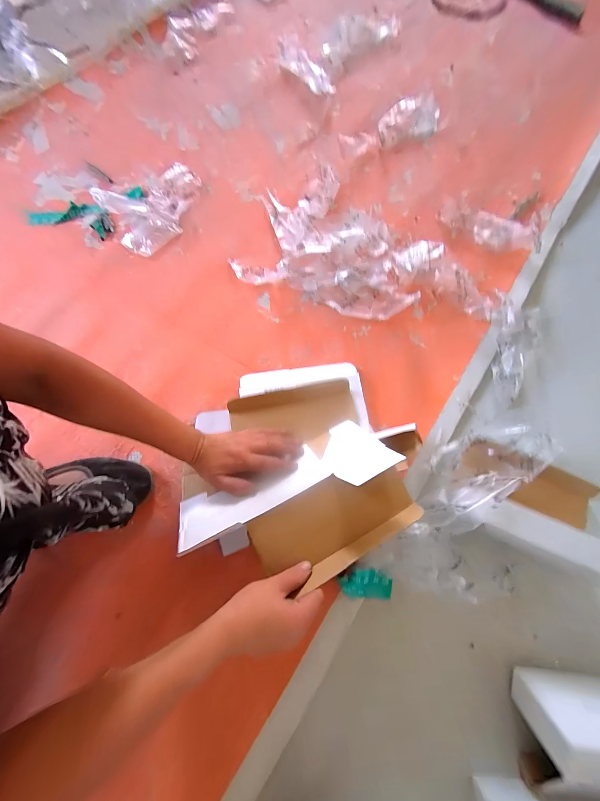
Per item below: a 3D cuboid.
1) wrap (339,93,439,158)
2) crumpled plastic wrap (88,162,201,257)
[{"bbox_3d":[0.230,-0.695,0.748,0.314,0.044,0.091,-29,74,-10],"label":"wrap"},{"bbox_3d":[-0.306,-0.428,0.637,0.218,0.072,0.158,-36,75,-12],"label":"crumpled plastic wrap"}]

